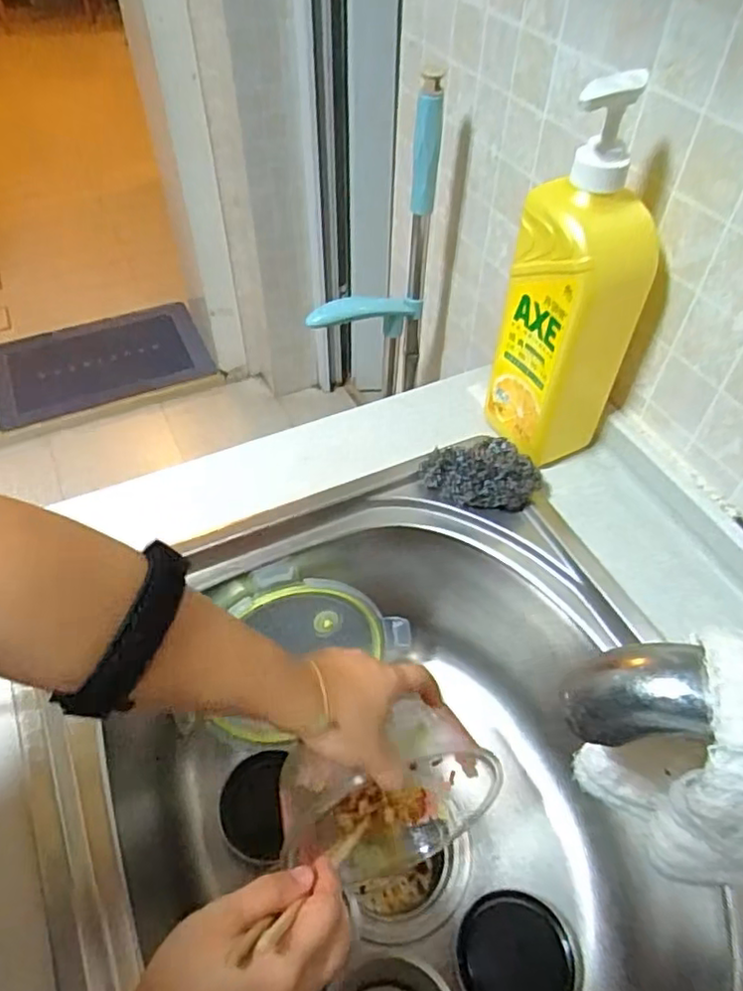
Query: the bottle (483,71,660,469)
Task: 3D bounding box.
[{"bbox_3d":[0.161,-0.149,0.504,0.102,0.308,0.066,-27,57,-21],"label":"bottle"}]

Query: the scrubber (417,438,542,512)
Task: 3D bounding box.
[{"bbox_3d":[0.091,-0.020,0.542,0.097,0.040,0.055,5,51,2],"label":"scrubber"}]

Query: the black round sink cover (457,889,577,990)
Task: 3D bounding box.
[{"bbox_3d":[0.110,0.355,0.494,0.083,0.012,0.085,-10,48,11],"label":"black round sink cover"}]

